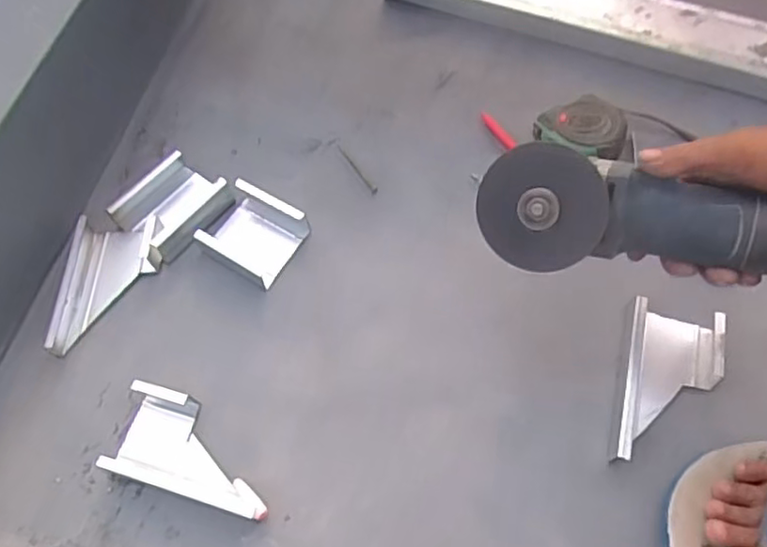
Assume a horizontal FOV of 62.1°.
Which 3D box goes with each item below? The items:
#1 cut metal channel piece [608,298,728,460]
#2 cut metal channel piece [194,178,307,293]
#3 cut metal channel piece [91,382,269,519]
[{"bbox_3d":[0.235,0.089,0.528,0.079,0.035,0.140,19,64,12],"label":"cut metal channel piece"},{"bbox_3d":[-0.126,-0.039,0.612,0.082,0.035,0.079,29,67,16],"label":"cut metal channel piece"},{"bbox_3d":[-0.153,0.143,0.520,0.137,0.033,0.074,15,63,10],"label":"cut metal channel piece"}]

